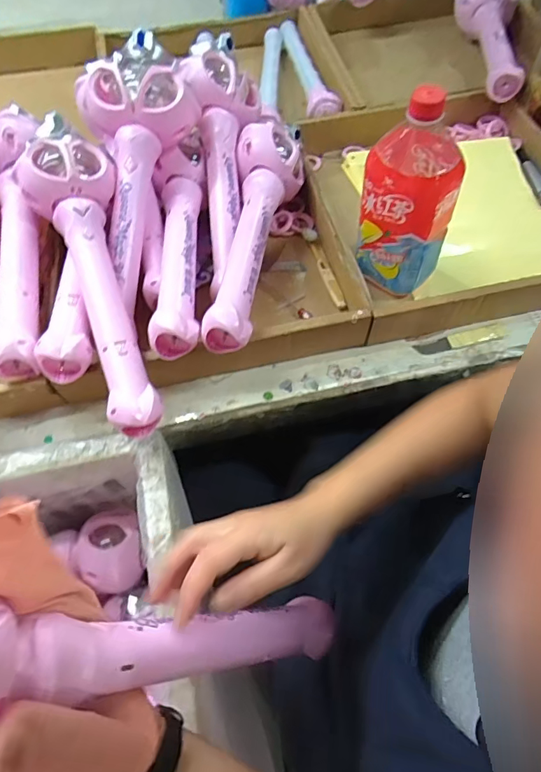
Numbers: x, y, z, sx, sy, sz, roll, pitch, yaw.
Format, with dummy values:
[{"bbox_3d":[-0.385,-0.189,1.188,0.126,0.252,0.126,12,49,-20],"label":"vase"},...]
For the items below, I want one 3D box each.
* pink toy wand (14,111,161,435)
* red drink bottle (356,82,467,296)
[{"bbox_3d":[-0.184,-0.120,0.480,0.102,0.052,0.364,-19,75,-8],"label":"pink toy wand"},{"bbox_3d":[0.153,-0.207,0.510,0.097,0.219,0.101,17,63,11],"label":"red drink bottle"}]

